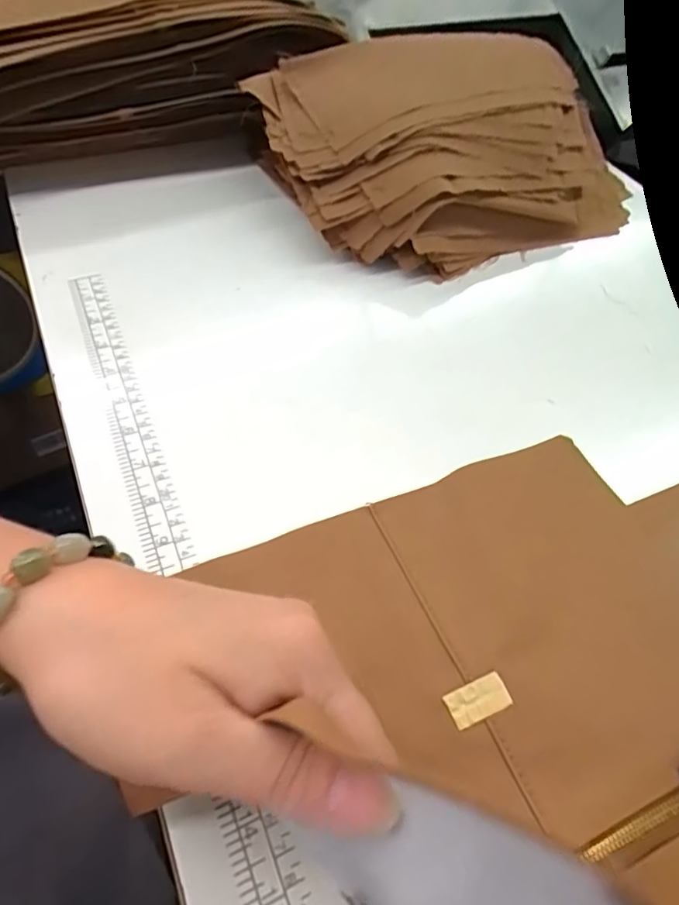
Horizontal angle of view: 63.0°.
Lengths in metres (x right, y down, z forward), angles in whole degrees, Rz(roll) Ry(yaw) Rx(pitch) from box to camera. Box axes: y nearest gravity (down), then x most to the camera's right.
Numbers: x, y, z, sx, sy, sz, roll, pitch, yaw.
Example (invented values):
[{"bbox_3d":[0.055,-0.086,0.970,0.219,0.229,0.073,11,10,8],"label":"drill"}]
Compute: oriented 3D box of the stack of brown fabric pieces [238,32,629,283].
[{"bbox_3d":[0.087,-0.254,0.450,0.282,0.099,0.199,-21,57,-18],"label":"stack of brown fabric pieces"}]

